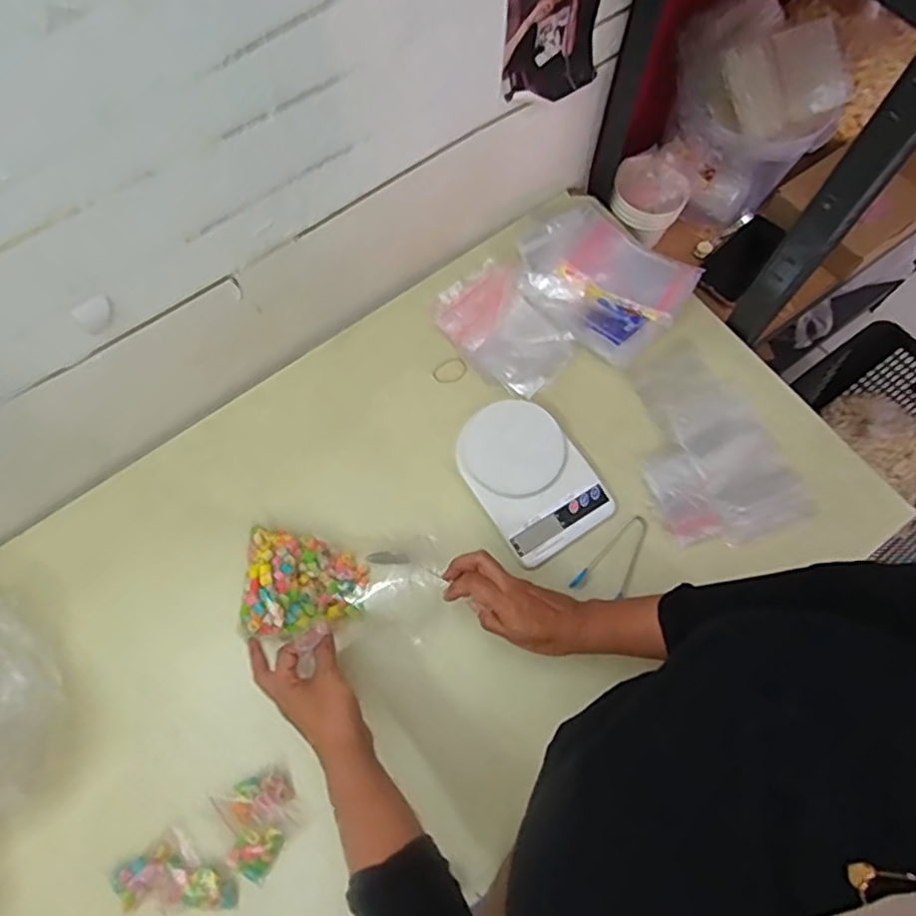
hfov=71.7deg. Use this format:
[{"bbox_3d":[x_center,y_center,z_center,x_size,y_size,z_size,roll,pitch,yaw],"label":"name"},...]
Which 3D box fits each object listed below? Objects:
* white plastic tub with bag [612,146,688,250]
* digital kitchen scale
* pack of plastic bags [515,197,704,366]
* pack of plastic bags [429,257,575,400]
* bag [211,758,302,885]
[{"bbox_3d":[0.267,-0.373,0.905,0.112,0.060,0.097,34,103,-11],"label":"white plastic tub with bag"},{"bbox_3d":[0.082,0.018,0.725,0.128,0.029,0.175,-32,73,-11],"label":"digital kitchen scale"},{"bbox_3d":[0.184,-0.232,0.808,0.205,0.037,0.174,38,75,13],"label":"pack of plastic bags"},{"bbox_3d":[0.055,-0.159,0.782,0.114,0.014,0.169,-39,83,-7],"label":"pack of plastic bags"},{"bbox_3d":[-0.192,0.359,0.622,0.073,0.022,0.088,-24,72,-8],"label":"bag"}]

